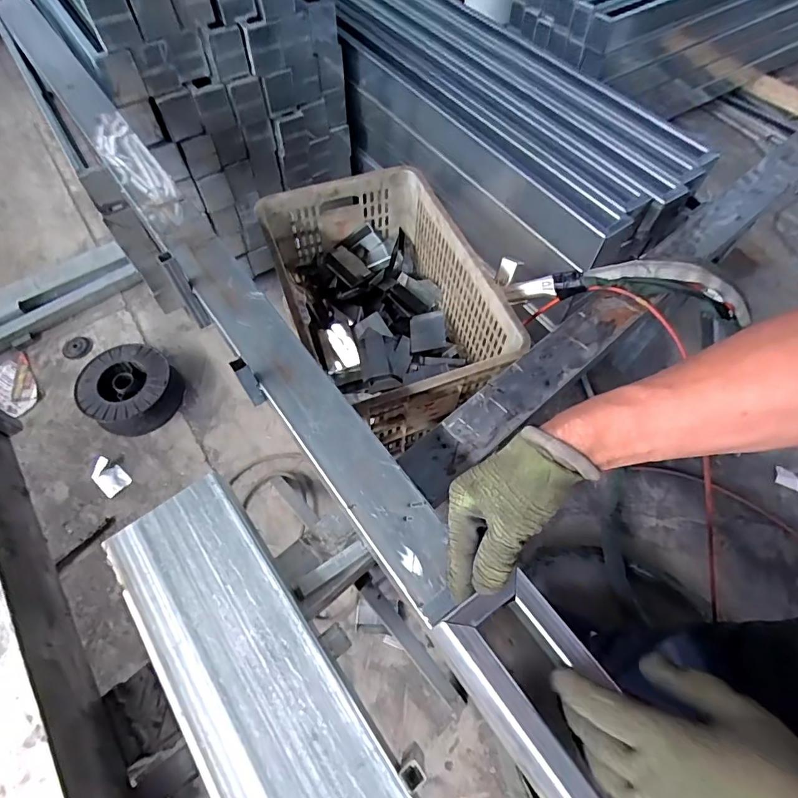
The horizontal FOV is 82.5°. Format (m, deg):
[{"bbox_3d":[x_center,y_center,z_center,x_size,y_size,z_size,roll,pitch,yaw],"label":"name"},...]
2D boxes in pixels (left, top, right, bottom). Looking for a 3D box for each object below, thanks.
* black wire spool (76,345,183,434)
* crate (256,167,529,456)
[{"bbox_3d":[-0.809,-0.034,1.348,0.261,0.124,0.244,0,61,-1],"label":"black wire spool"},{"bbox_3d":[-0.029,-0.177,0.926,0.344,0.240,0.515,-19,63,-11],"label":"crate"}]

